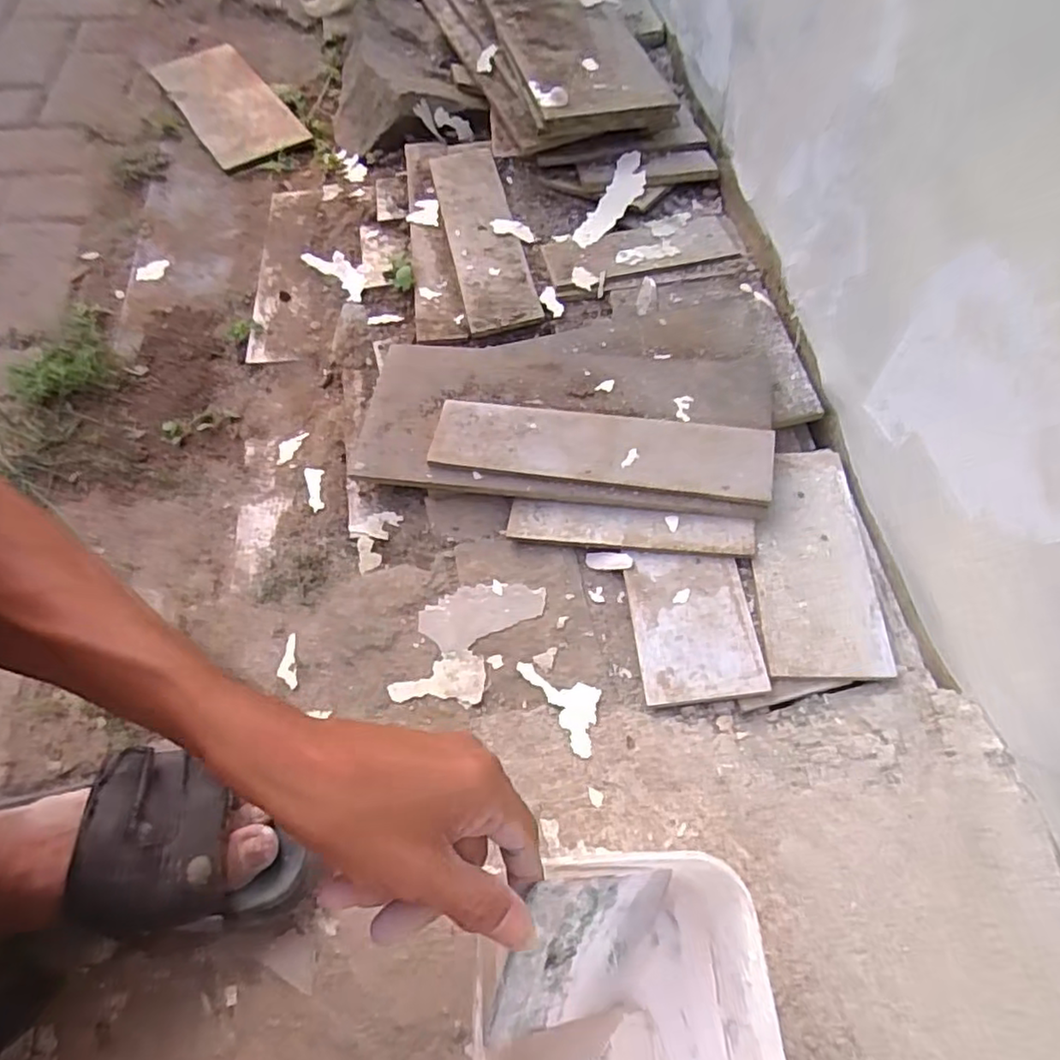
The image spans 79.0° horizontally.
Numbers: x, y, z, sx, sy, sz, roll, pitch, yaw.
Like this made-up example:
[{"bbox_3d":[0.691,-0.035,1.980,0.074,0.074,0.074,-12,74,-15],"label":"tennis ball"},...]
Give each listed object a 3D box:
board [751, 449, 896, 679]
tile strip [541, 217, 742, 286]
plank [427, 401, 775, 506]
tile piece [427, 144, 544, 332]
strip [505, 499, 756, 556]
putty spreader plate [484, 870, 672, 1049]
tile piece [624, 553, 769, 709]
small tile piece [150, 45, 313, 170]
[{"bbox_3d":[0.217,0.018,0.495,0.088,0.006,0.192,0,60,4],"label":"board"},{"bbox_3d":[0.117,-0.296,0.674,0.195,0.007,0.077,-8,61,-5],"label":"tile strip"},{"bbox_3d":[0.055,-0.069,0.532,0.274,0.007,0.069,7,63,11],"label":"plank"},{"bbox_3d":[-0.054,-0.327,0.699,0.074,0.020,0.280,-13,60,-4],"label":"tile piece"},{"bbox_3d":[0.078,-0.001,0.518,0.194,0.007,0.034,4,66,13],"label":"strip"},{"bbox_3d":[0.027,0.214,0.327,0.004,0.104,0.078,16,86,51],"label":"putty spreader plate"},{"bbox_3d":[0.120,0.068,0.480,0.084,0.014,0.117,-5,60,1],"label":"tile piece"},{"bbox_3d":[-0.438,-0.621,0.925,0.126,0.012,0.316,-30,65,-16],"label":"small tile piece"}]

